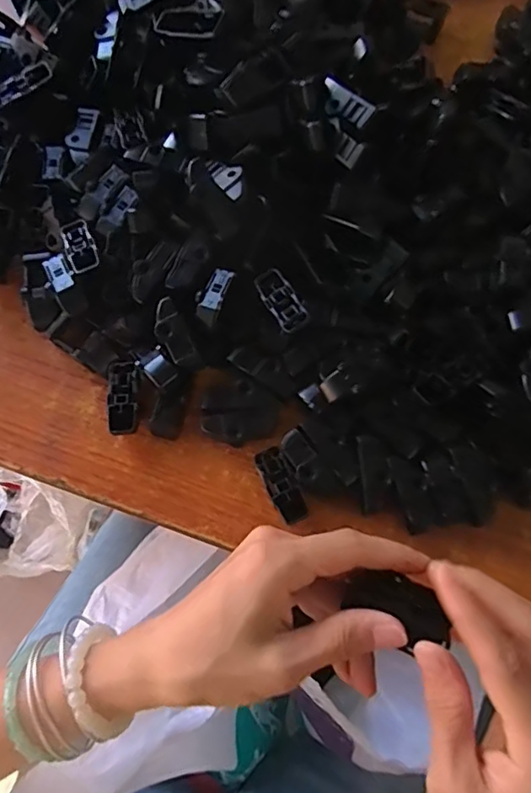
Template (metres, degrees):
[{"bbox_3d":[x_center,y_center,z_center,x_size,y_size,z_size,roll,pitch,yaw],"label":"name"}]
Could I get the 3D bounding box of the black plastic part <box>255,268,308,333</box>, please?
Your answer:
[{"bbox_3d":[0.009,-0.060,0.342,0.018,0.006,0.046,-27,65,-5],"label":"black plastic part"}]

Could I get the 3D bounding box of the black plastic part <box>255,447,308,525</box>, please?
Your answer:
[{"bbox_3d":[0.009,0.052,0.325,0.016,0.006,0.048,-26,59,-5],"label":"black plastic part"}]

